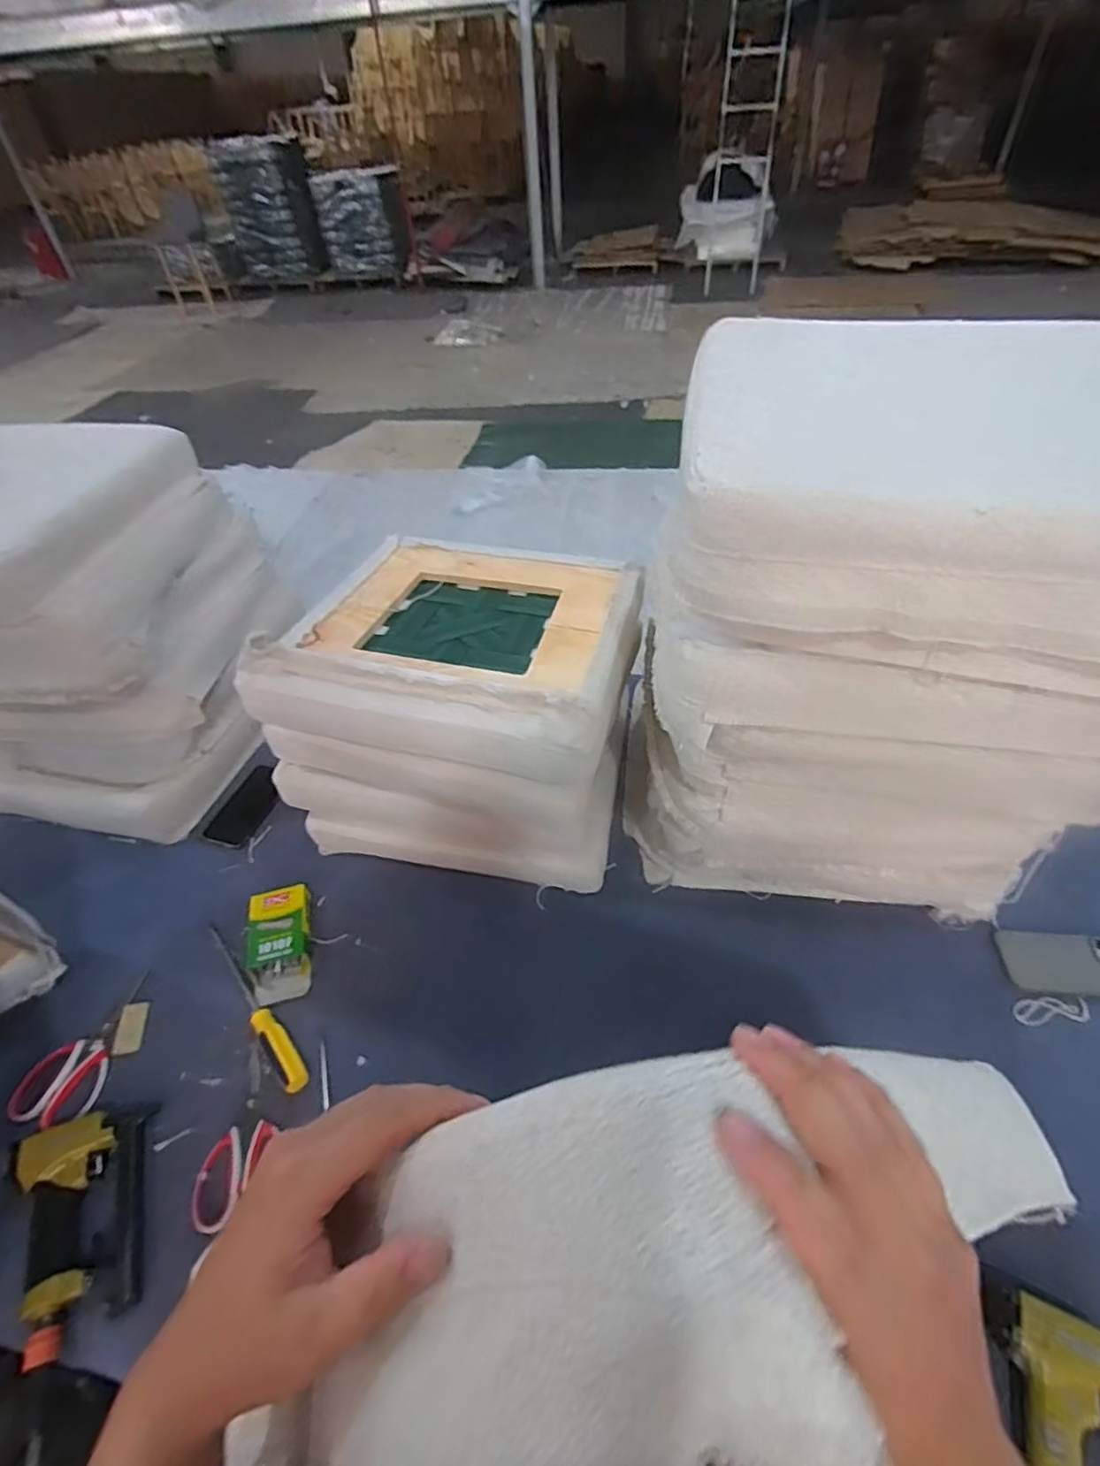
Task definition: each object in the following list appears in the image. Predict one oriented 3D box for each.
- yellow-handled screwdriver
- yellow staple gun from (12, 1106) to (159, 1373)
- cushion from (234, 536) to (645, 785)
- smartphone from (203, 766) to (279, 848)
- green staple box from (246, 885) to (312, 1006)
[{"bbox_3d":[-0.405,0.354,0.840,0.036,0.040,0.295,-37,54,-27],"label":"yellow-handled screwdriver"},{"bbox_3d":[-0.509,0.530,0.682,0.124,0.044,0.210,-19,48,-12],"label":"yellow staple gun"},{"bbox_3d":[-0.118,-0.142,0.868,0.451,0.087,0.403,9,48,14],"label":"cushion"},{"bbox_3d":[-0.512,0.120,1.068,0.083,0.015,0.145,12,49,16],"label":"smartphone"},{"bbox_3d":[-0.381,0.296,0.891,0.082,0.037,0.152,-12,47,-6],"label":"green staple box"}]

